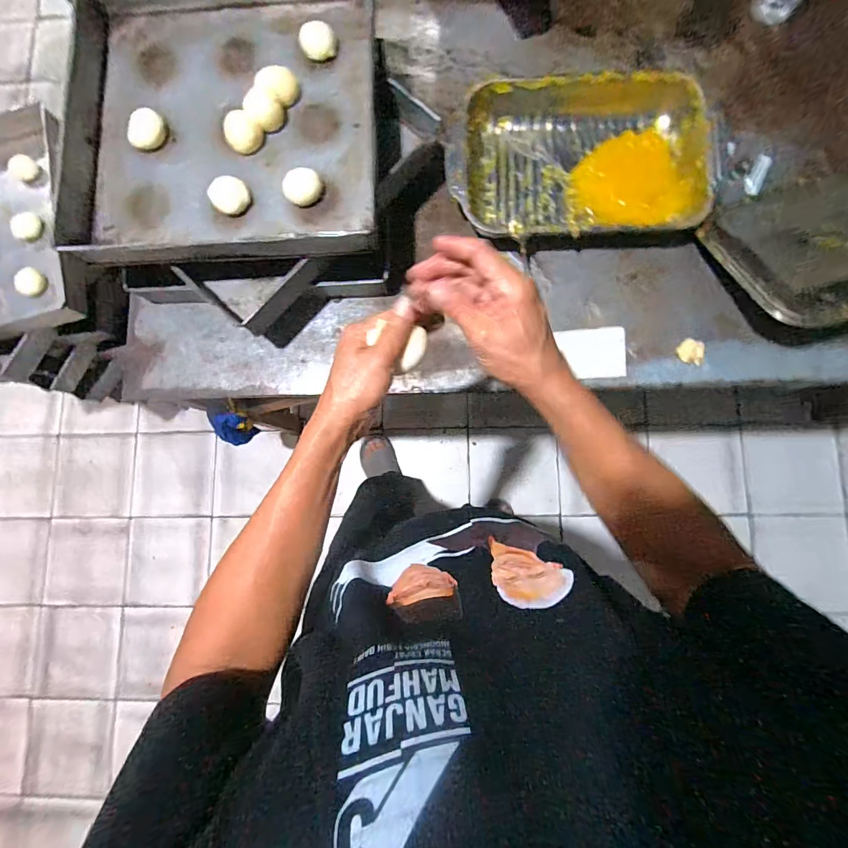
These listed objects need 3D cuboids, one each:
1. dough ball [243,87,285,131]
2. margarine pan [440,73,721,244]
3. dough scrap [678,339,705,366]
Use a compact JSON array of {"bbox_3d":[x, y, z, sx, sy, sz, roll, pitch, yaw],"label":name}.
[{"bbox_3d":[-0.249,-0.484,0.632,0.053,0.036,0.052,25,85,7],"label":"dough ball"},{"bbox_3d":[0.259,-0.442,0.712,0.433,0.078,0.284,1,83,4],"label":"margarine pan"},{"bbox_3d":[0.444,-0.120,0.687,0.032,0.025,0.038,18,84,6],"label":"dough scrap"}]

